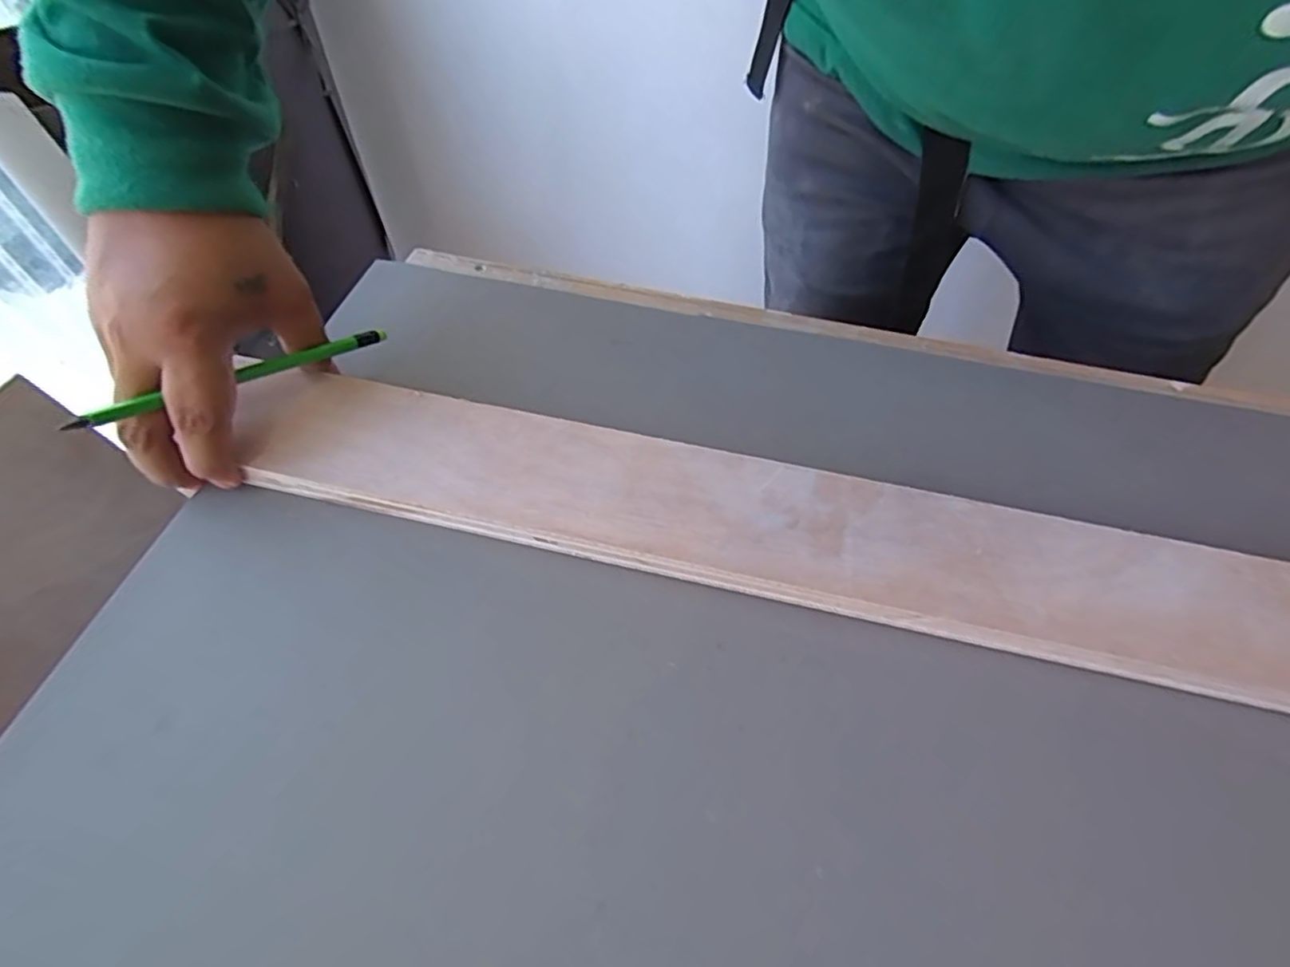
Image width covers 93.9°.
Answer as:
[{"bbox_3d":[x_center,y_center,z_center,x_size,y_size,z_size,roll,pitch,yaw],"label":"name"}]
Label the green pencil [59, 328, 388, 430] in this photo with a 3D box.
[{"bbox_3d":[-0.202,-0.056,0.308,0.007,0.011,0.147,38,47,22],"label":"green pencil"}]

